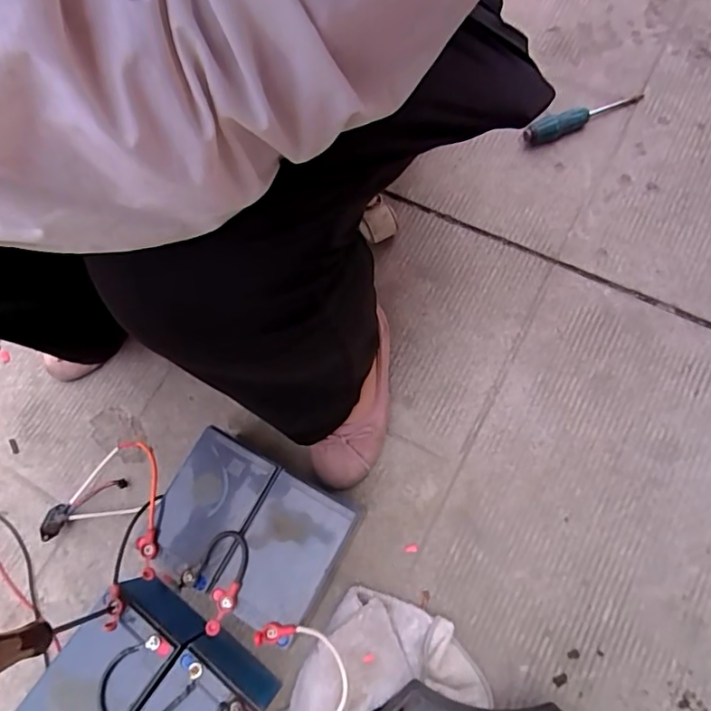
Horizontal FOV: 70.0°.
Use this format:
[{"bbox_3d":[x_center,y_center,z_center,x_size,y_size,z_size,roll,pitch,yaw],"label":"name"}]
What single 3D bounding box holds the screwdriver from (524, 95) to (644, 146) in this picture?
[{"bbox_3d":[0.324,-0.341,0.723,0.178,0.023,0.026,-25,72,-3],"label":"screwdriver"}]

